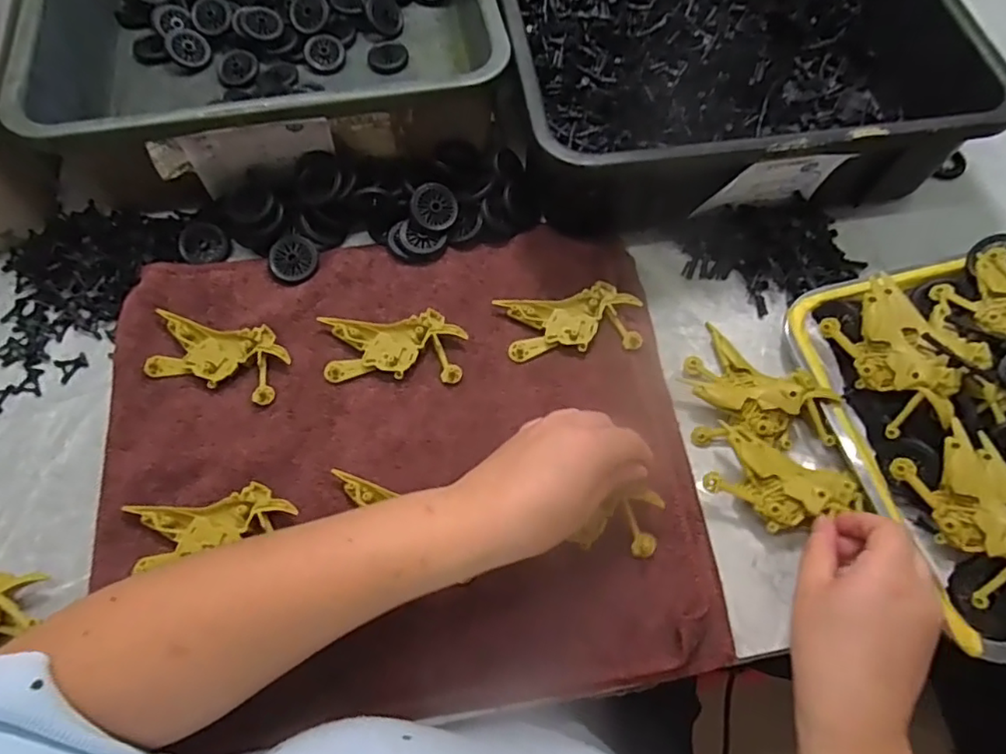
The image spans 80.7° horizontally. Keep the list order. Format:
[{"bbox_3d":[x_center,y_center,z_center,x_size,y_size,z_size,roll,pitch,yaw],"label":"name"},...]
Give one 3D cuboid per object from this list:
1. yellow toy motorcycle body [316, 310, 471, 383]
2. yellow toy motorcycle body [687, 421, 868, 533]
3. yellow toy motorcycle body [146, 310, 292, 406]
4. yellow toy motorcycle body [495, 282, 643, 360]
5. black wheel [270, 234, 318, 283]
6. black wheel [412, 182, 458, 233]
[{"bbox_3d":[-0.081,-0.022,0.435,0.101,0.011,0.051,1,66,0],"label":"yellow toy motorcycle body"},{"bbox_3d":[0.181,0.071,0.392,0.110,0.021,0.053,19,67,8],"label":"yellow toy motorcycle body"},{"bbox_3d":[-0.206,-0.016,0.429,0.100,0.010,0.052,14,67,6],"label":"yellow toy motorcycle body"},{"bbox_3d":[0.051,-0.041,0.444,0.099,0.014,0.049,-5,66,-3],"label":"yellow toy motorcycle body"},{"bbox_3d":[-0.165,-0.094,0.465,0.036,0.009,0.041,-27,69,-11],"label":"black wheel"},{"bbox_3d":[-0.054,-0.135,0.470,0.037,0.008,0.037,0,88,-16],"label":"black wheel"}]

